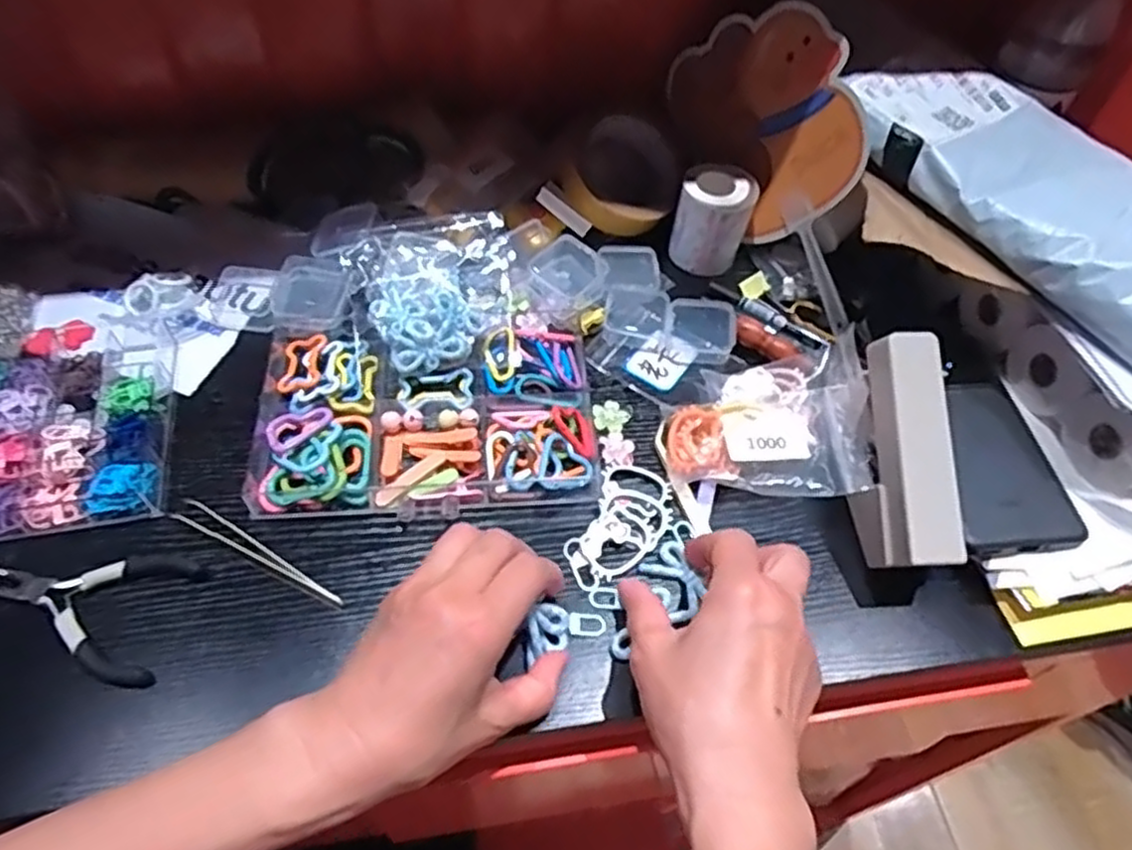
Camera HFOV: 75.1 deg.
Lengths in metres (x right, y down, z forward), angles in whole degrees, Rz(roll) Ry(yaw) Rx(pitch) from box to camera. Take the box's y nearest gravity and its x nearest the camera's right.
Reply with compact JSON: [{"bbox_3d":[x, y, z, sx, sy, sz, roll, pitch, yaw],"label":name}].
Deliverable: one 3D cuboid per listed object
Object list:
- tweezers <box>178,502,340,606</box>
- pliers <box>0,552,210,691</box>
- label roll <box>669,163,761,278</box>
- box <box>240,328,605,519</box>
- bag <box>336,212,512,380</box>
[{"bbox_3d":[-0.174,0.073,0.417,0.115,0.006,0.012,26,58,14],"label":"tweezers"},{"bbox_3d":[-0.260,0.092,0.402,0.116,0.008,0.070,18,56,9],"label":"pliers"},{"bbox_3d":[0.111,-0.156,0.566,0.055,0.064,0.051,18,56,9],"label":"label roll"},{"bbox_3d":[-0.090,-0.007,0.477,0.208,0.022,0.140,-4,55,-6],"label":"box"},{"bbox_3d":[-0.085,-0.094,0.512,0.118,0.043,0.106,-18,58,-15],"label":"bag"}]

